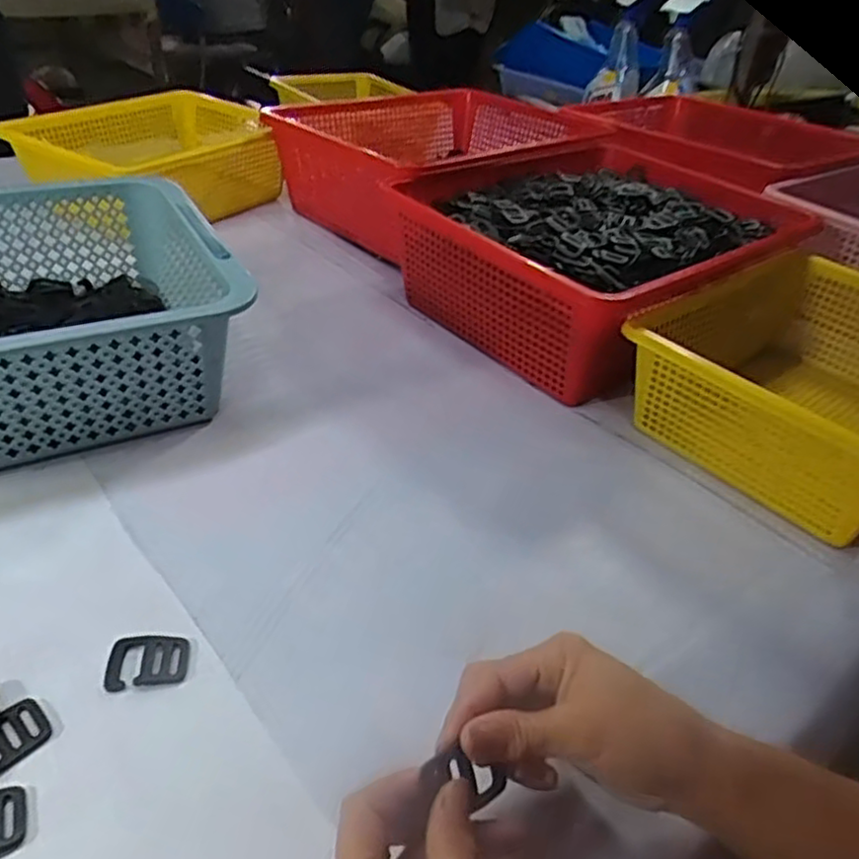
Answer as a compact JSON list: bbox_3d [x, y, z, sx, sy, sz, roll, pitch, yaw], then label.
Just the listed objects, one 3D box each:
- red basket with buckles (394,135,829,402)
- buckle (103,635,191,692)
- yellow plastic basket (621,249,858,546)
[{"bbox_3d":[0.185,-0.192,0.762,0.389,0.135,0.314,-26,46,-34],"label":"red basket with buckles"},{"bbox_3d":[-0.161,0.131,0.398,0.045,0.005,0.034,-5,39,-14],"label":"buckle"},{"bbox_3d":[0.339,-0.037,0.598,0.304,0.104,0.230,-23,44,-32],"label":"yellow plastic basket"}]

